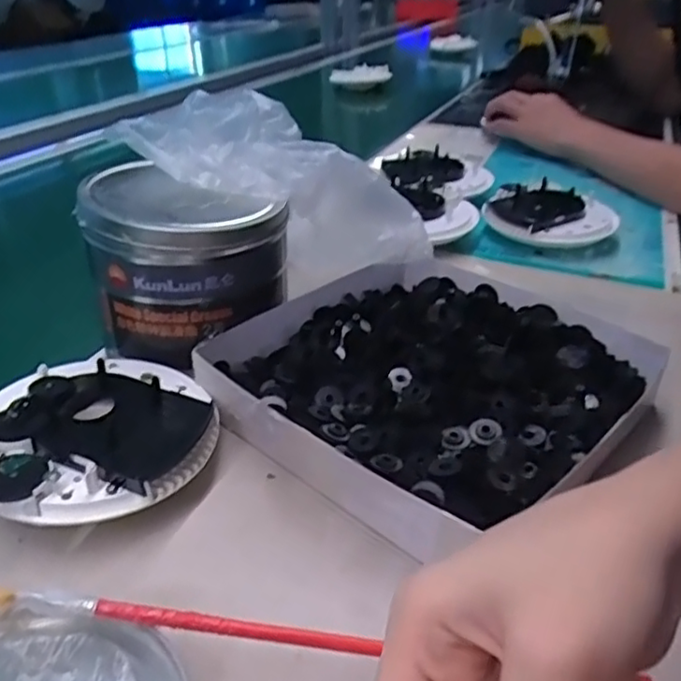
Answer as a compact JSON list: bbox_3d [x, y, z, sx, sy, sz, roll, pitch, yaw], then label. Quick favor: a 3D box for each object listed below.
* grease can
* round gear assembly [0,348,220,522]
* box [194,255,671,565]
[{"bbox_3d":[-0.100,-0.052,0.416,0.107,0.097,0.112,21,37,28],"label":"grease can"},{"bbox_3d":[-0.124,0.046,0.329,0.110,0.036,0.125,28,40,36],"label":"round gear assembly"},{"bbox_3d":[0.056,0.017,0.384,0.214,0.035,0.218,25,39,33],"label":"box"}]

